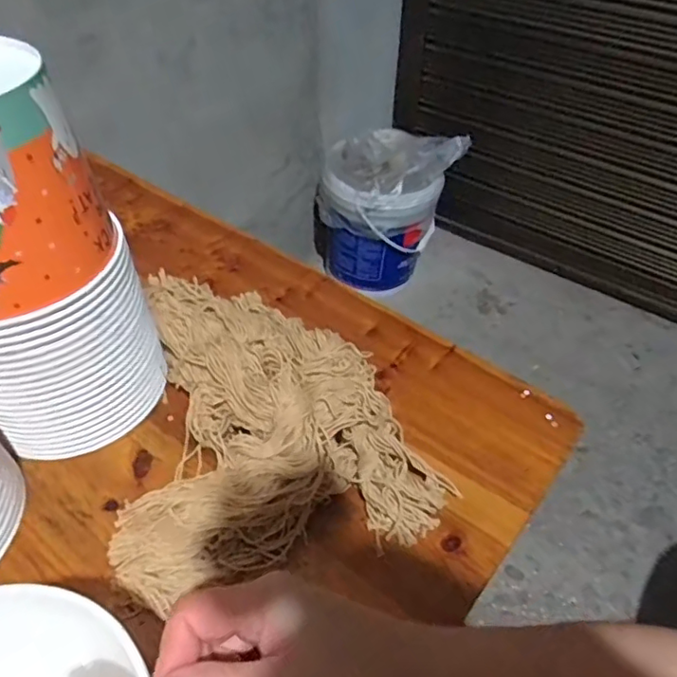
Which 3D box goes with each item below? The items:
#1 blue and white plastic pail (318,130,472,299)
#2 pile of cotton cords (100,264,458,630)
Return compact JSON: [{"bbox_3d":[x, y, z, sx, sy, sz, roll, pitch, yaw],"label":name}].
[{"bbox_3d":[0.117,-0.347,1.587,0.298,0.409,0.258,-24,51,-23],"label":"blue and white plastic pail"},{"bbox_3d":[-0.079,0.044,0.517,0.259,0.066,0.322,-14,47,-15],"label":"pile of cotton cords"}]

